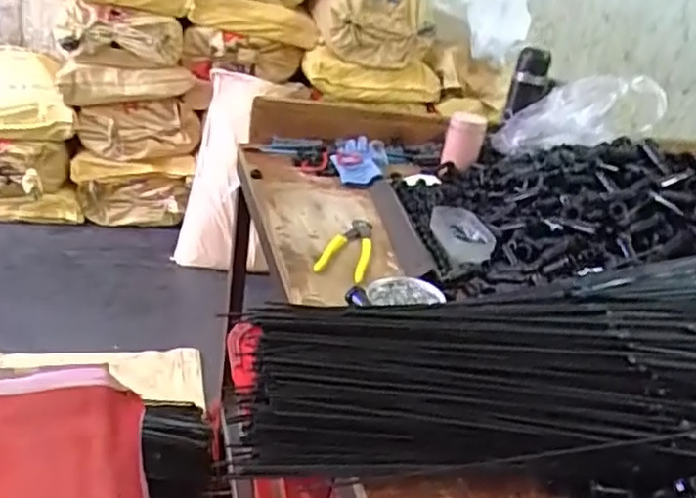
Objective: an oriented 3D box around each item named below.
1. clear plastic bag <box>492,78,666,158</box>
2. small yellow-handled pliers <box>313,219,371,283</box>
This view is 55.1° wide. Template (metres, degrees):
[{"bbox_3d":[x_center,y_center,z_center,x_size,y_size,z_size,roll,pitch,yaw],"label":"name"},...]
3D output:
[{"bbox_3d":[0.390,-0.232,1.157,0.287,0.098,0.085,-11,22,24],"label":"clear plastic bag"},{"bbox_3d":[0.003,-0.004,0.885,0.058,0.020,0.155,13,26,8],"label":"small yellow-handled pliers"}]

